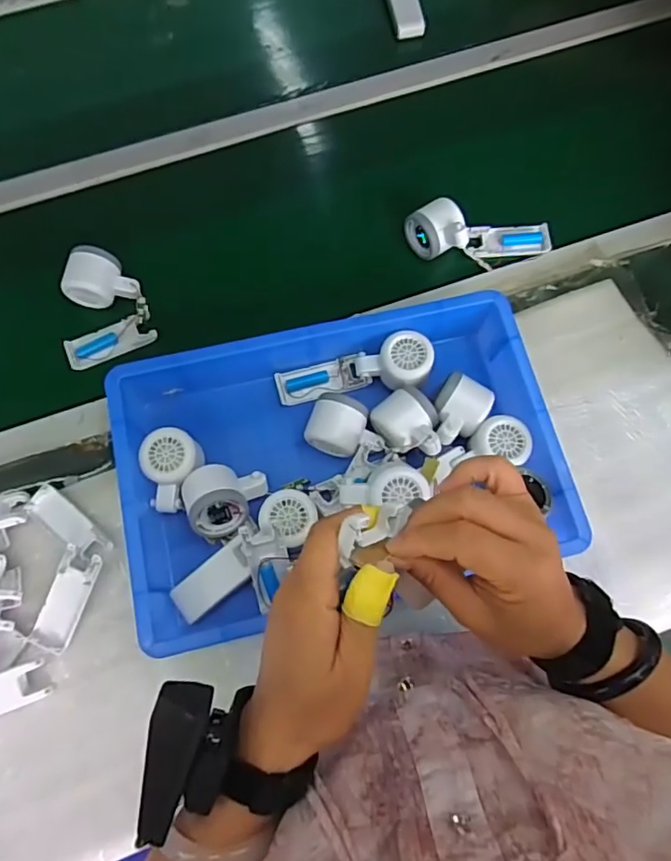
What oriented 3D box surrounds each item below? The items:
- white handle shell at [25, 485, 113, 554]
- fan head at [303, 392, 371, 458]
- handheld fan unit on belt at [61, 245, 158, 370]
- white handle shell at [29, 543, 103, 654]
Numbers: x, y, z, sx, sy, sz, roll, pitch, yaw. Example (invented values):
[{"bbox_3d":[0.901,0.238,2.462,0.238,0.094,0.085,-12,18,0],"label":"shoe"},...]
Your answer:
[{"bbox_3d":[-0.284,0.100,0.587,0.102,0.013,0.033,38,77,11],"label":"white handle shell"},{"bbox_3d":[0.002,-0.006,0.591,0.059,0.045,0.059,20,74,6],"label":"fan head"},{"bbox_3d":[-0.286,-0.150,0.659,0.106,0.051,0.123,-25,74,-7],"label":"handheld fan unit on belt"},{"bbox_3d":[-0.275,0.173,0.563,0.039,0.021,0.101,21,74,6],"label":"white handle shell"}]

